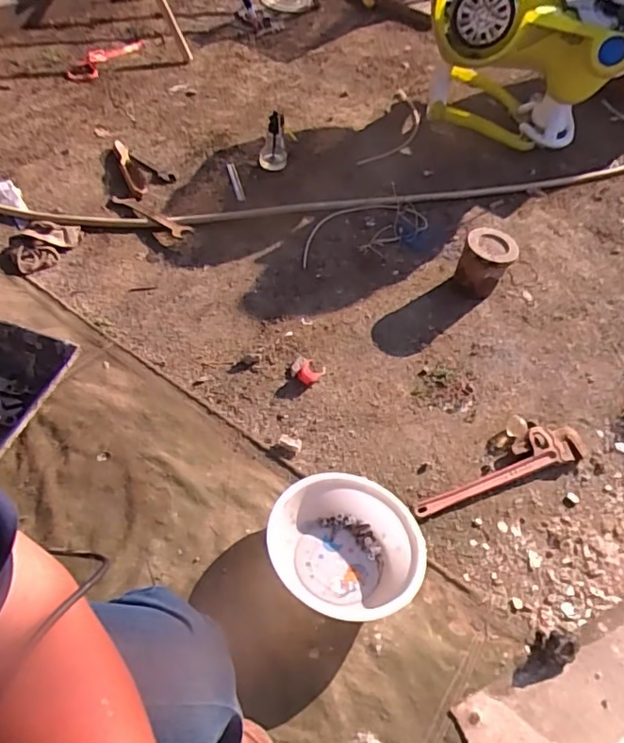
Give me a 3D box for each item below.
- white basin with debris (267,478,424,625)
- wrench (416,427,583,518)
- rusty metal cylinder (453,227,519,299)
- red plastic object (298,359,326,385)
[{"bbox_3d":[0.052,0.304,0.930,0.258,0.107,0.258,7,43,-7],"label":"white basin with debris"},{"bbox_3d":[0.375,0.194,1.110,0.398,0.025,0.084,-13,55,-17],"label":"wrench"},{"bbox_3d":[0.443,-0.274,1.407,0.120,0.149,0.119,1,57,-2],"label":"rusty metal cylinder"},{"bbox_3d":[-0.003,0.004,1.196,0.046,0.024,0.057,31,55,17],"label":"red plastic object"}]

